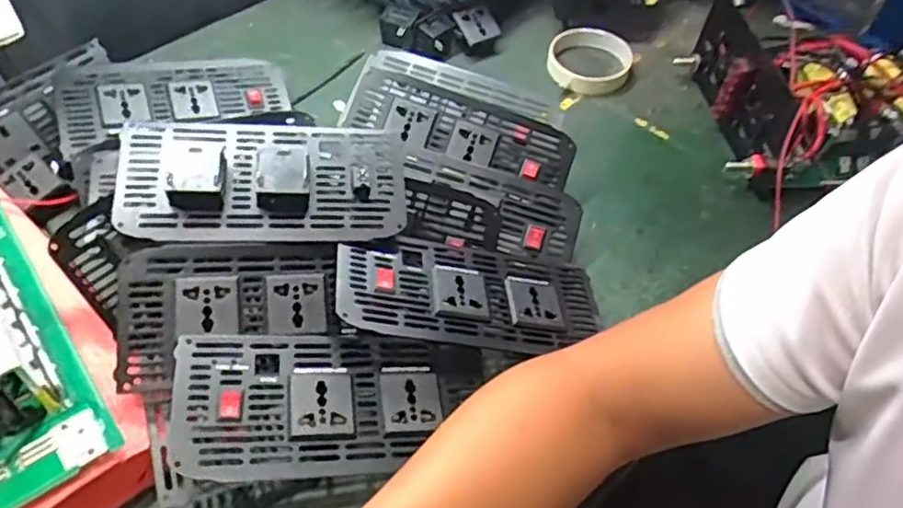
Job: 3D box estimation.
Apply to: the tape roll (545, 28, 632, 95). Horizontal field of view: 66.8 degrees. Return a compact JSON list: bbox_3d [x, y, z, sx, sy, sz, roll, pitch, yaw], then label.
[{"bbox_3d":[0.141,-0.201,0.700,0.084,0.023,0.091,1,51,-2],"label":"tape roll"}]

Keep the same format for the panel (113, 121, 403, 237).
[{"bbox_3d":[-0.125,-0.057,0.468,0.192,0.026,0.091,1,66,-13],"label":"panel"}]

